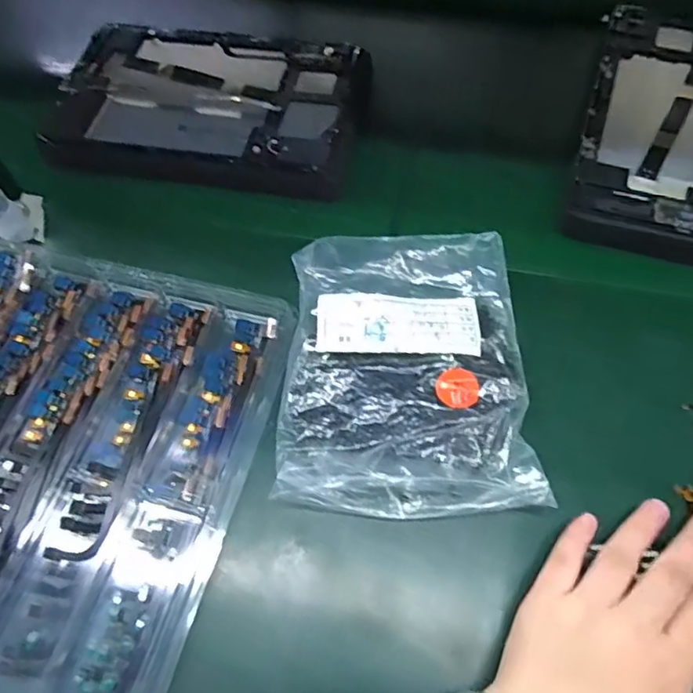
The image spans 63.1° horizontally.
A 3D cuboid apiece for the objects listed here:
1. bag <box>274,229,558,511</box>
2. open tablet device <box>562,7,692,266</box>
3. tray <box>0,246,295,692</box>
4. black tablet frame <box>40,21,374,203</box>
[{"bbox_3d":[0.035,0.004,0.334,0.138,0.020,0.178,0,62,3],"label":"bag"},{"bbox_3d":[0.256,-0.163,0.421,0.147,0.019,0.240,15,63,12],"label":"open tablet device"},{"bbox_3d":[-0.172,0.067,0.310,0.220,0.013,0.267,13,63,9],"label":"tray"},{"bbox_3d":[-0.110,-0.192,0.448,0.243,0.013,0.162,9,63,7],"label":"black tablet frame"}]

